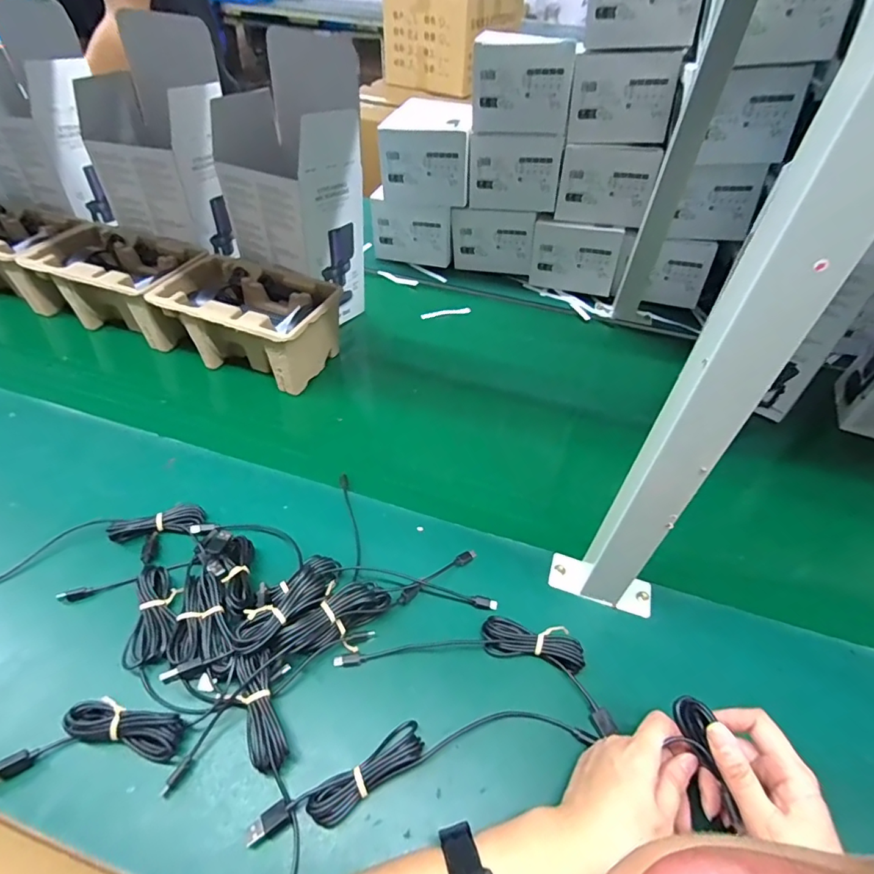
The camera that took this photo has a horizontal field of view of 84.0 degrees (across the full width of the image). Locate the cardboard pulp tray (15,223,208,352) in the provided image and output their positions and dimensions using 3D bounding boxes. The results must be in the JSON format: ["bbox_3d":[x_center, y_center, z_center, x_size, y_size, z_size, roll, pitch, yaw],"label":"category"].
[{"bbox_3d":[-0.467,-0.235,0.750,0.244,0.099,0.152,18,49,11],"label":"cardboard pulp tray"}]

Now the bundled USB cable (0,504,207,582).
[{"bbox_3d":[-0.363,0.103,0.491,0.234,0.020,0.055,-14,50,-17],"label":"bundled USB cable"}]

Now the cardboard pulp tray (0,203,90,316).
[{"bbox_3d":[-0.666,-0.288,0.779,0.239,0.106,0.146,15,48,9],"label":"cardboard pulp tray"}]

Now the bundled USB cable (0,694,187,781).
[{"bbox_3d":[-0.265,0.229,0.372,0.129,0.022,0.046,-3,48,-8],"label":"bundled USB cable"}]

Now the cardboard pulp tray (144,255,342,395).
[{"bbox_3d":[-0.258,-0.168,0.701,0.226,0.101,0.156,20,49,13],"label":"cardboard pulp tray"}]

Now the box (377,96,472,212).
[{"bbox_3d":[-0.012,-0.524,0.891,0.156,0.139,0.194,7,46,3],"label":"box"}]

